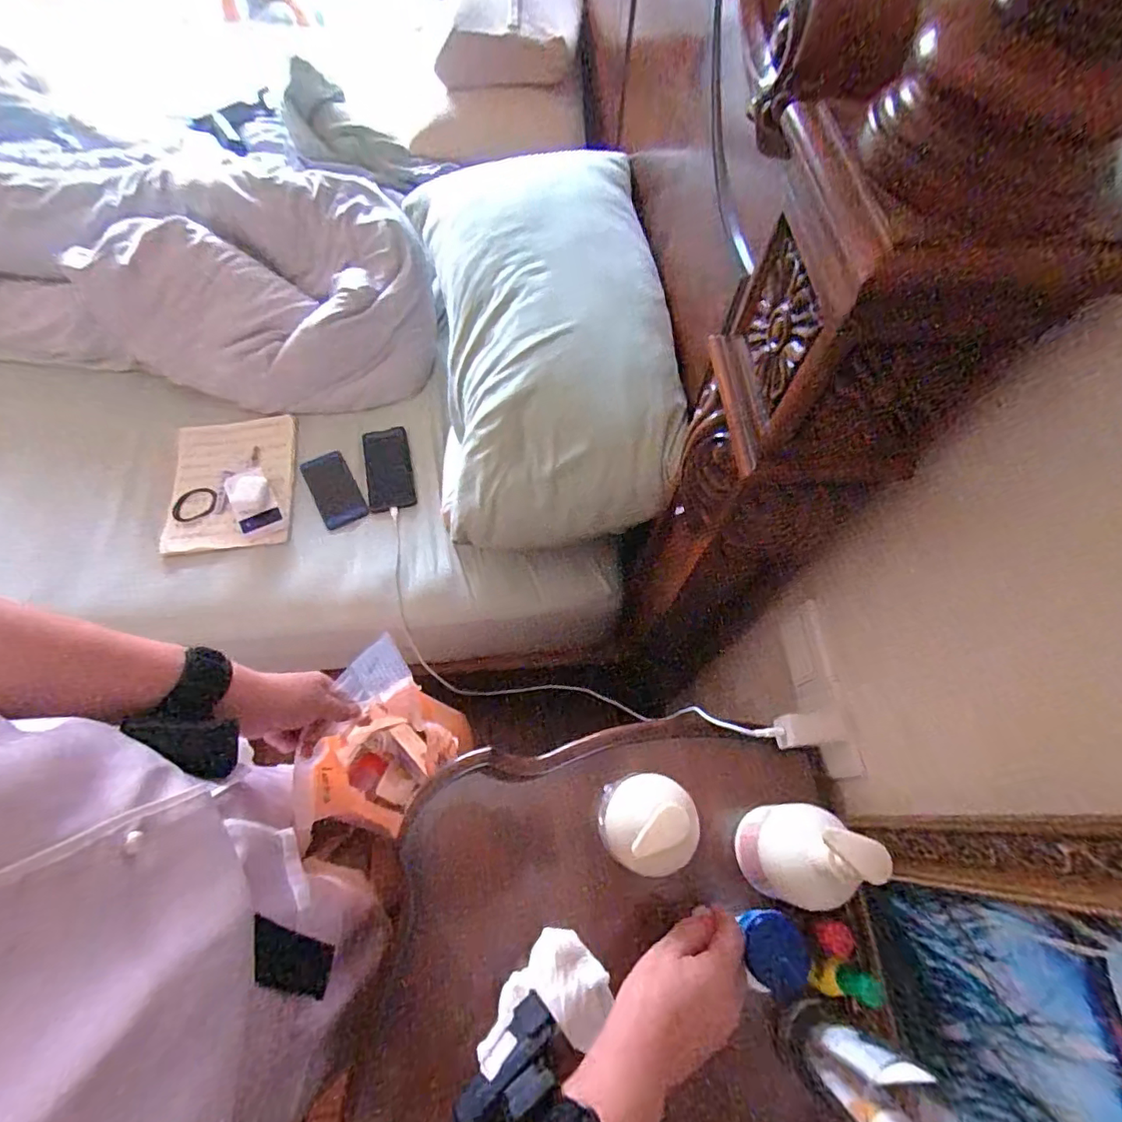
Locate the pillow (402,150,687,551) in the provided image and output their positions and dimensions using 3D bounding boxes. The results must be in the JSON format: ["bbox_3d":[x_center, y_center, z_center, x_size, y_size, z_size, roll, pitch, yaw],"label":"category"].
[{"bbox_3d":[-0.043,-0.334,0.791,0.367,0.130,0.641,-20,74,21],"label":"pillow"}]

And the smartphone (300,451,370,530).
[{"bbox_3d":[-0.375,-0.117,0.905,0.071,0.008,0.133,-29,77,-5],"label":"smartphone"}]

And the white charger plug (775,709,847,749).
[{"bbox_3d":[0.238,0.162,0.524,0.057,0.026,0.030,-5,66,-5],"label":"white charger plug"}]

